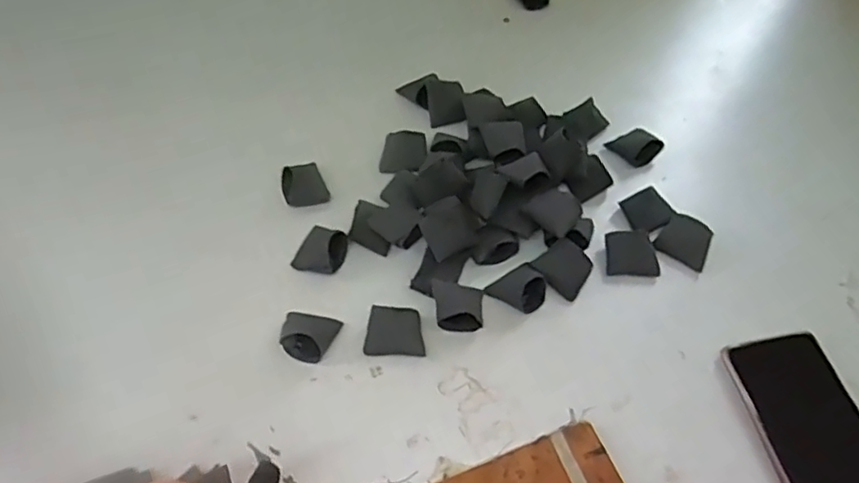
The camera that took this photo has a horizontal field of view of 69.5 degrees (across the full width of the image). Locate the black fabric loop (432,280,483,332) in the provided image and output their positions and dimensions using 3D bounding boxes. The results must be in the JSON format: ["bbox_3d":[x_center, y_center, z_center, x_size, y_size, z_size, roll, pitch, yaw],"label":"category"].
[{"bbox_3d":[0.023,0.046,0.456,0.038,0.022,0.038,-6,56,-6],"label":"black fabric loop"}]

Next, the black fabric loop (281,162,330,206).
[{"bbox_3d":[-0.107,-0.049,0.523,0.034,0.016,0.040,-19,58,-14],"label":"black fabric loop"}]

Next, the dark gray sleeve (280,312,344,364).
[{"bbox_3d":[-0.088,0.067,0.446,0.039,0.015,0.036,11,56,5],"label":"dark gray sleeve"}]

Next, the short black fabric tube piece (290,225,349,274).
[{"bbox_3d":[-0.084,0.006,0.486,0.037,0.017,0.041,20,57,11],"label":"short black fabric tube piece"}]

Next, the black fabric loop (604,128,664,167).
[{"bbox_3d":[0.189,-0.090,0.565,0.034,0.020,0.038,-35,63,-23],"label":"black fabric loop"}]

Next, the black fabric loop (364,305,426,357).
[{"bbox_3d":[-0.025,0.064,0.448,0.042,0.016,0.031,0,56,-2],"label":"black fabric loop"}]

